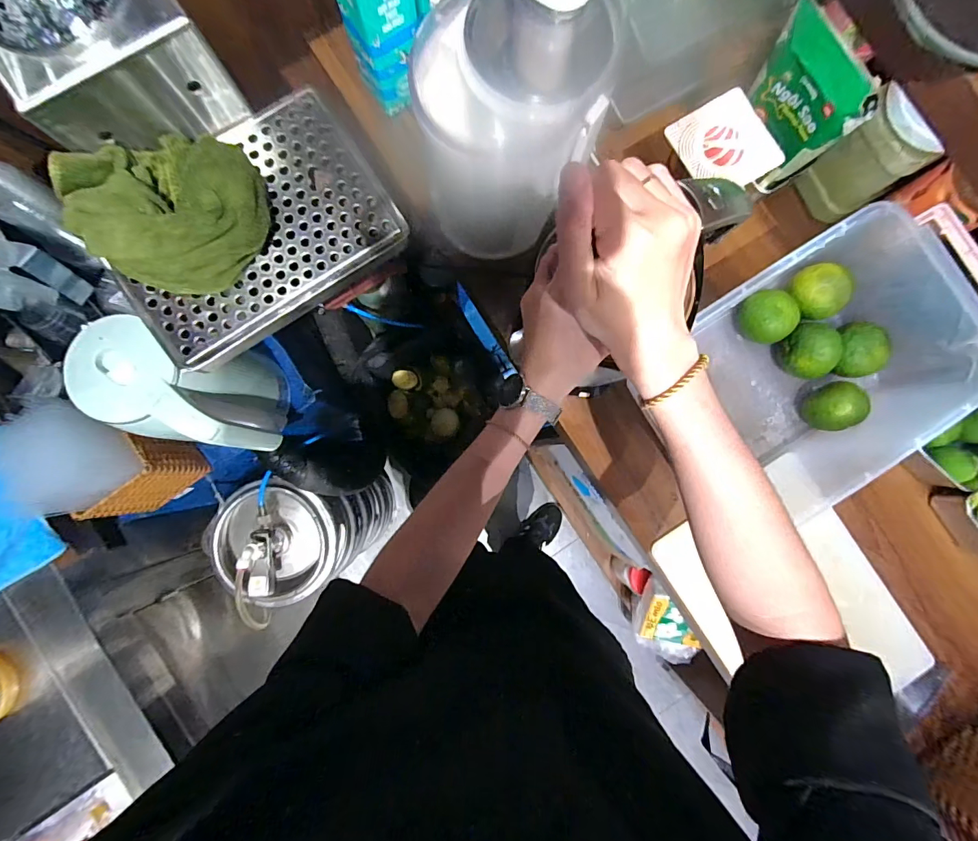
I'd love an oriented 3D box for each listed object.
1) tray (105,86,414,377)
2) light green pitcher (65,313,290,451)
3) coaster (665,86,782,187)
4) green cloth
[{"bbox_3d":[-0.209,-0.168,0.377,0.234,0.025,0.149,-35,88,-3],"label":"tray"},{"bbox_3d":[-0.398,-0.040,0.610,0.192,0.239,0.128,12,86,-1],"label":"light green pitcher"},{"bbox_3d":[0.263,-0.308,0.478,0.097,0.009,0.100,-30,91,0],"label":"coaster"},{"bbox_3d":[-0.250,-0.166,0.337,0.132,0.057,0.113,-12,87,-2],"label":"green cloth"}]

